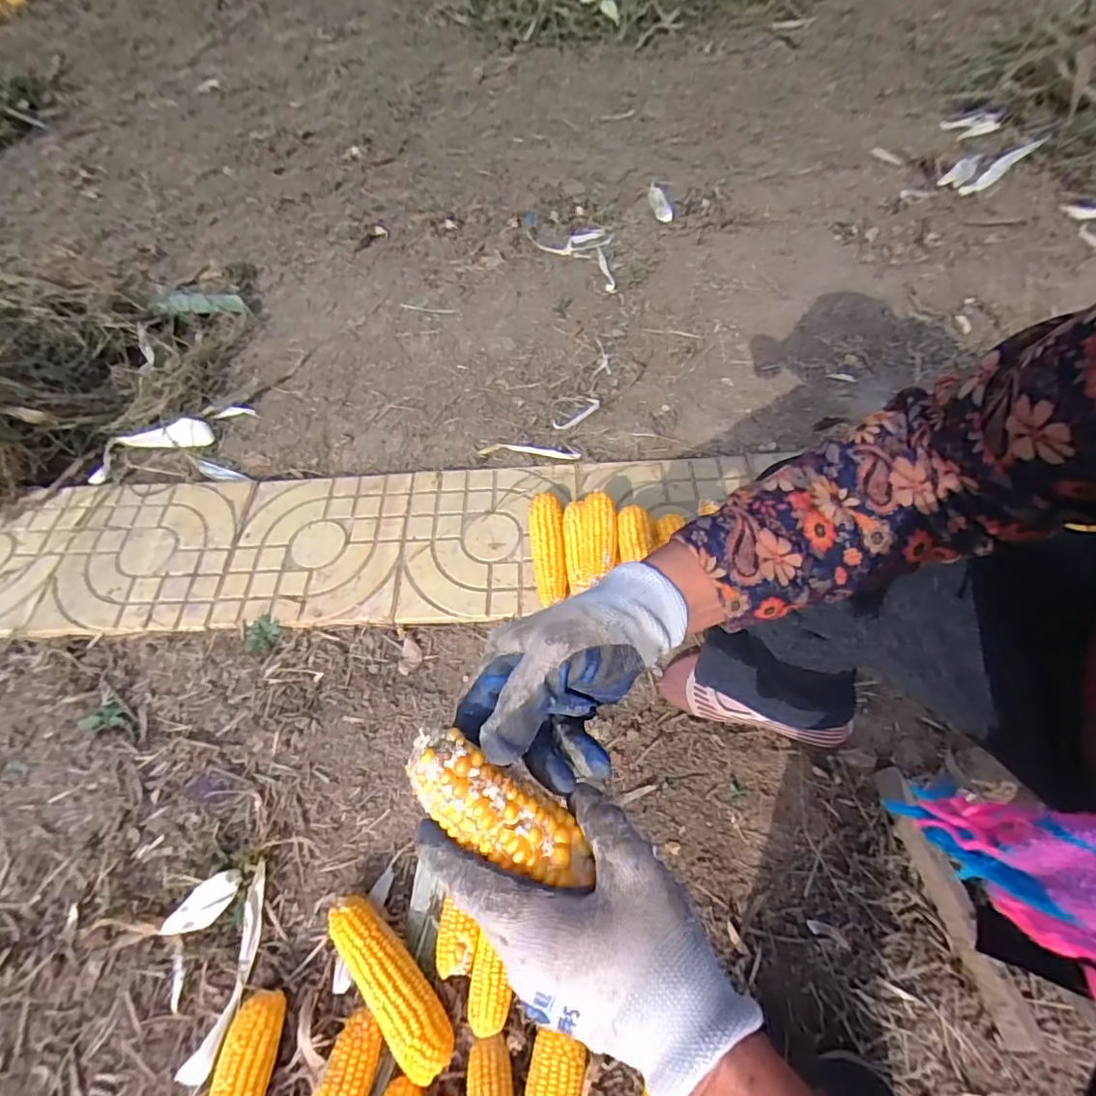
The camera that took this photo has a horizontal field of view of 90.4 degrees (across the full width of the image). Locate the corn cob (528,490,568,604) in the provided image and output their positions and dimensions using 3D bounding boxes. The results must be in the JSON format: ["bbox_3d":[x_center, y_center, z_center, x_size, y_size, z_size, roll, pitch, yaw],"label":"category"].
[{"bbox_3d":[-0.001,0.003,0.847,0.052,0.059,0.180,-3,57,1],"label":"corn cob"}]

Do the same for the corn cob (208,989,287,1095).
[{"bbox_3d":[-0.303,0.536,0.537,0.047,0.045,0.150,1,57,3],"label":"corn cob"}]

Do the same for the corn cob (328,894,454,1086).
[{"bbox_3d":[-0.169,0.460,0.579,0.057,0.042,0.186,-35,62,-18],"label":"corn cob"}]

